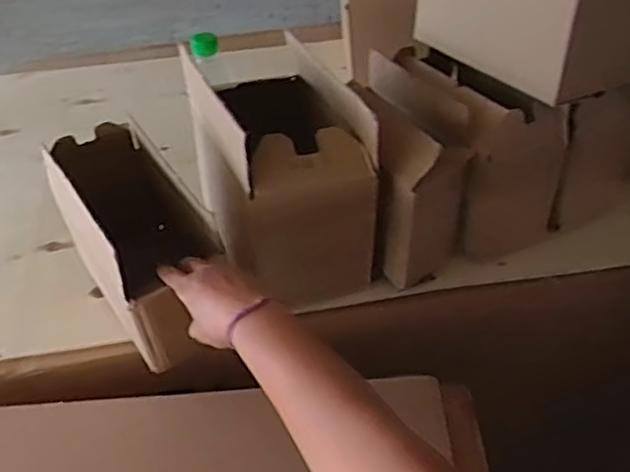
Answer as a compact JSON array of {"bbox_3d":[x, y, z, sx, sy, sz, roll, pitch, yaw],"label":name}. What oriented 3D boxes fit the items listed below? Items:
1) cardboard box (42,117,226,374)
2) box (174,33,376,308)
[{"bbox_3d":[-0.182,0.014,0.702,0.113,0.193,0.204,-23,46,-19],"label":"cardboard box"},{"bbox_3d":[-0.042,-0.081,0.747,0.154,0.214,0.249,-18,44,-13],"label":"box"}]

